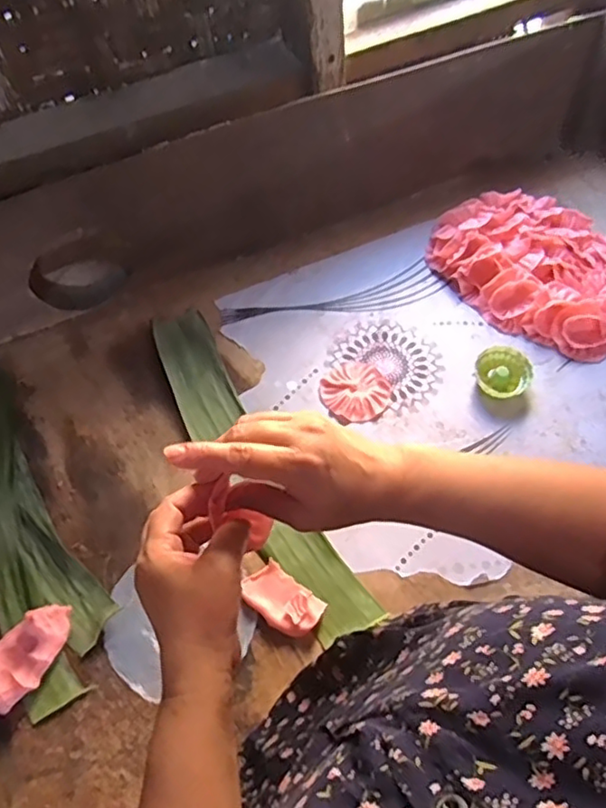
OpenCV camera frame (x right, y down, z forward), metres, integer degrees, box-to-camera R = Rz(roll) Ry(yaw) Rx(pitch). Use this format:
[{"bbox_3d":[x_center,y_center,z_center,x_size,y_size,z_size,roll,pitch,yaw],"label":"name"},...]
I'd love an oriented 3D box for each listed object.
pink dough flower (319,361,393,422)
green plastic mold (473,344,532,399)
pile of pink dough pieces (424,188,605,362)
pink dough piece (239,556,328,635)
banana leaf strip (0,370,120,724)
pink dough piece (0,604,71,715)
[{"bbox_3d":[0.058,-0.016,0.693,0.072,0.008,0.076,-1,61,2],"label":"pink dough flower"},{"bbox_3d":[0.223,-0.035,0.686,0.059,0.021,0.065,24,65,15],"label":"green plastic mold"},{"bbox_3d":[0.292,-0.169,0.754,0.276,0.040,0.190,27,65,16],"label":"pile of pink dough pieces"},{"bbox_3d":[-0.019,0.185,0.577,0.074,0.013,0.045,35,68,20],"label":"pink dough piece"},{"bbox_3d":[-0.291,0.113,0.633,0.093,0.011,0.384,-27,63,-12],"label":"banana leaf strip"},{"bbox_3d":[-0.246,0.225,0.550,0.086,0.039,0.058,-35,65,-16],"label":"pink dough piece"}]

